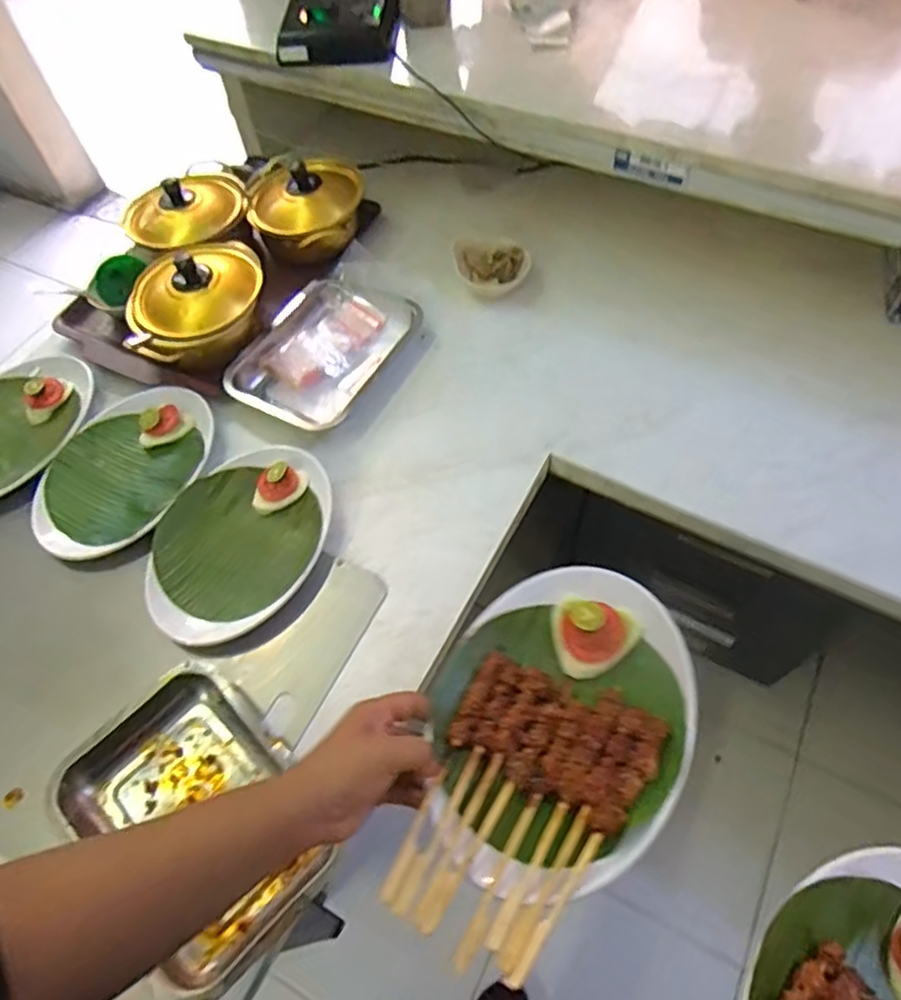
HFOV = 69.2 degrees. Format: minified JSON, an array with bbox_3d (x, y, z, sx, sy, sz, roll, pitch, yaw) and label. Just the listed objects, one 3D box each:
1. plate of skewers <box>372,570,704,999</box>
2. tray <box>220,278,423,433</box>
[{"bbox_3d":[0.070,0.178,0.488,0.180,0.053,0.286,27,65,19],"label":"plate of skewers"},{"bbox_3d":[-0.175,-0.201,0.913,0.187,0.053,0.244,23,64,17],"label":"tray"}]

